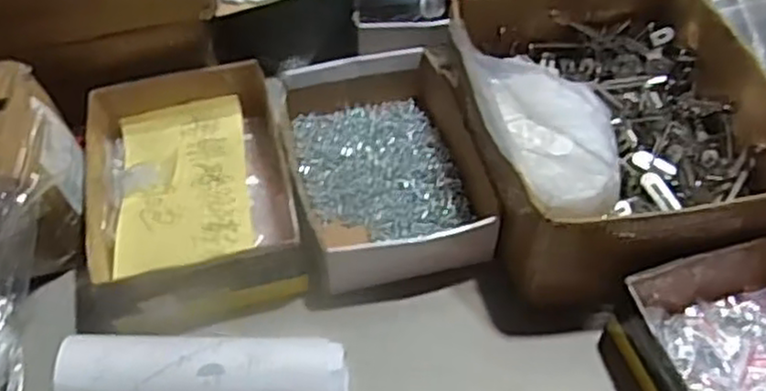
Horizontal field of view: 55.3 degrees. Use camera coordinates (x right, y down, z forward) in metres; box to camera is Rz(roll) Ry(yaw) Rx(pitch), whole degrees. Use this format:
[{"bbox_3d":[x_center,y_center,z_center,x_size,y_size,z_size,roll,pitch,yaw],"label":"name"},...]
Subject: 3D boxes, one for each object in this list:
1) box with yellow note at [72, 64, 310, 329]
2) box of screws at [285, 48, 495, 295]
[{"bbox_3d":[-0.181,-0.011,0.679,0.195,0.052,0.259,-11,50,-8],"label":"box with yellow note"},{"bbox_3d":[0.001,-0.034,0.715,0.176,0.056,0.261,-8,50,-6],"label":"box of screws"}]

